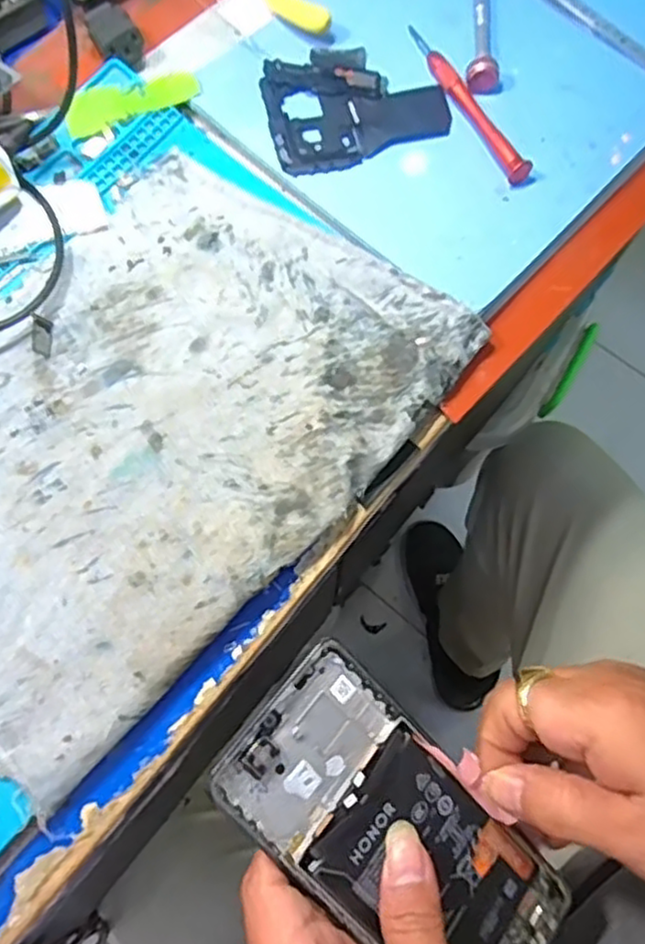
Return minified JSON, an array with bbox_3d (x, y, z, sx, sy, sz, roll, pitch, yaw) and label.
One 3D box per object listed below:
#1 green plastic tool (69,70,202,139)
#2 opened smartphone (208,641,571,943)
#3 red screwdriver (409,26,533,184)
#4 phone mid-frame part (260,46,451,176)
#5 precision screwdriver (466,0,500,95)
[{"bbox_3d":[-0.102,-0.199,0.369,0.070,0.008,0.023,-22,73,-6],"label":"green plastic tool"},{"bbox_3d":[0.033,0.146,0.274,0.158,0.008,0.071,48,67,-8],"label":"opened smartphone"},{"bbox_3d":[0.077,-0.200,0.373,0.010,0.010,0.113,-27,74,-8],"label":"red screwdriver"},{"bbox_3d":[0.015,-0.202,0.374,0.096,0.006,0.076,-21,73,-6],"label":"phone mid-frame part"},{"bbox_3d":[0.090,-0.266,0.391,0.017,0.011,0.118,4,72,2],"label":"precision screwdriver"}]

